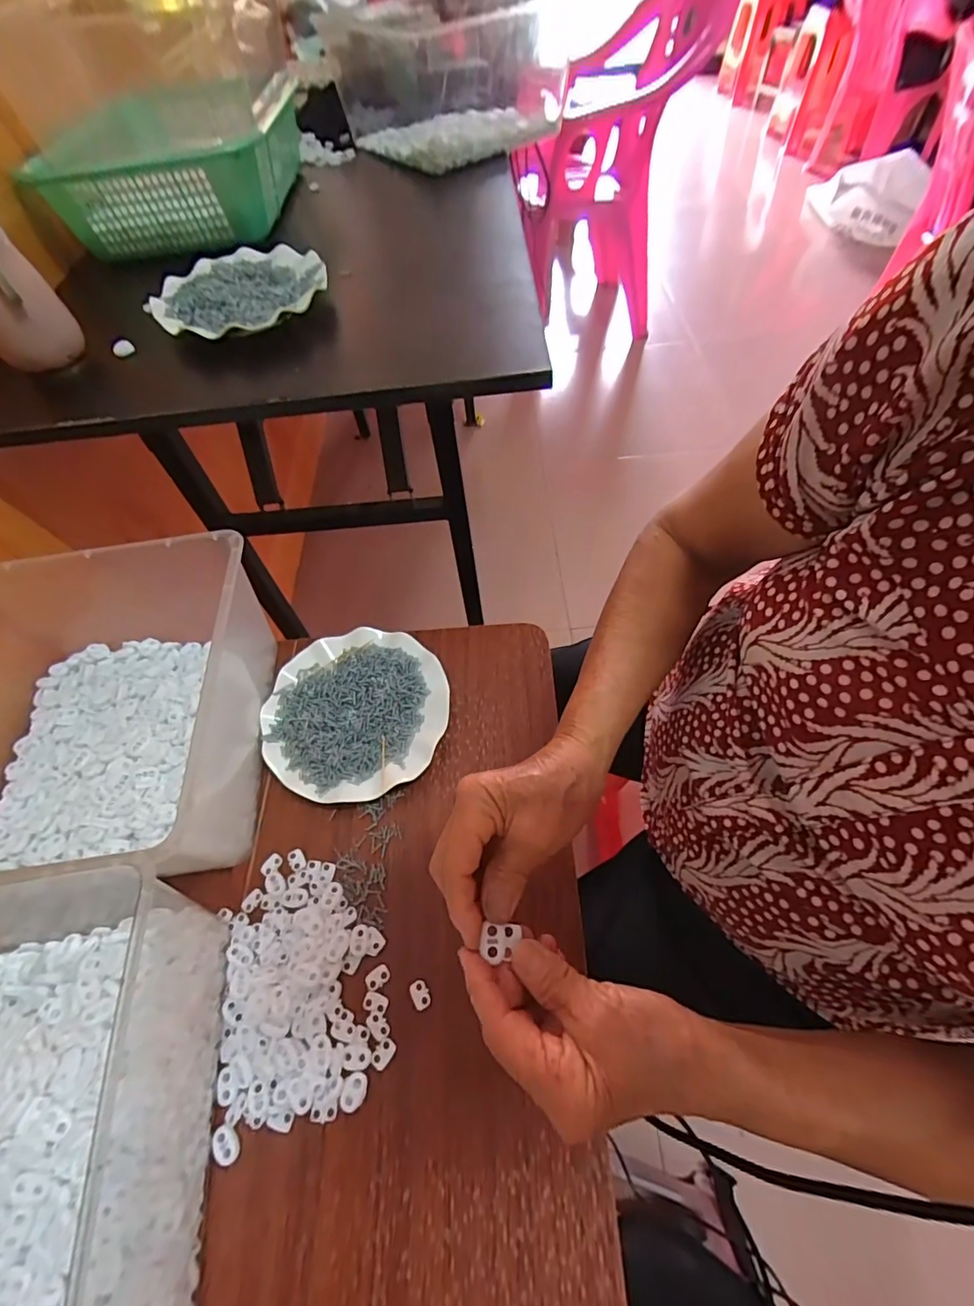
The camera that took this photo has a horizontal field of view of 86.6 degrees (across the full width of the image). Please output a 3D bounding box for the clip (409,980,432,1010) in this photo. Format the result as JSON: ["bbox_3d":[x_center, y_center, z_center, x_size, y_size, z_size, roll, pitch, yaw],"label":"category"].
[{"bbox_3d":[-0.051,0.261,0.395,0.013,0.004,0.019,-29,60,-14],"label":"clip"}]

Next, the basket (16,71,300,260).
[{"bbox_3d":[-0.410,-0.693,0.727,0.255,0.095,0.388,-5,57,1],"label":"basket"}]

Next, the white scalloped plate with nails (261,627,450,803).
[{"bbox_3d":[-0.130,0.060,0.519,0.179,0.026,0.177,-2,57,3],"label":"white scalloped plate with nails"}]

